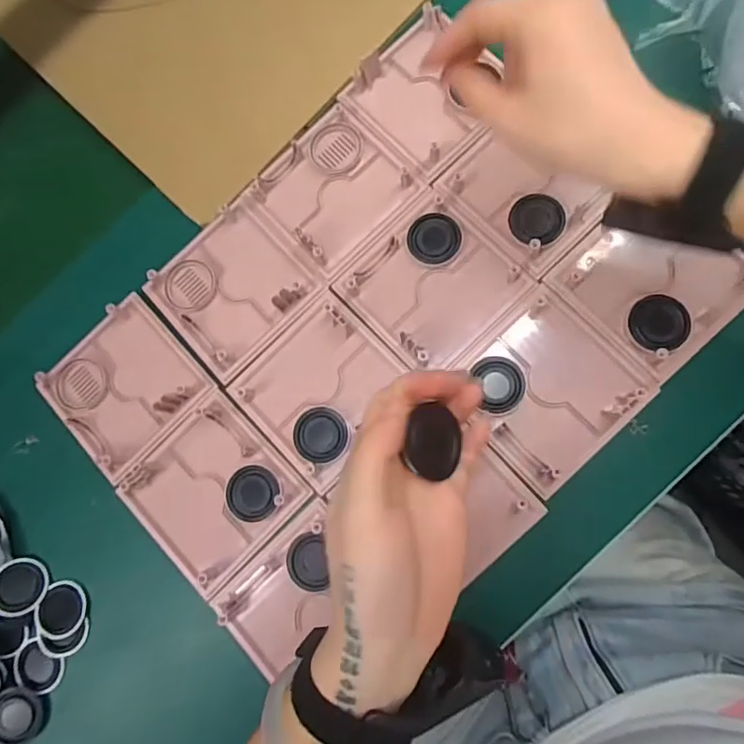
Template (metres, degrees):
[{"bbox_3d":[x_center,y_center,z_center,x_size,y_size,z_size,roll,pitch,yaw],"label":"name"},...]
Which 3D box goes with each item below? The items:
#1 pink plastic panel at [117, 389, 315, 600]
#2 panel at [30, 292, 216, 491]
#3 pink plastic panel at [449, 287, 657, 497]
[{"bbox_3d":[-0.115,0.087,0.392,0.108,0.011,0.106,-45,78,0],"label":"pink plastic panel"},{"bbox_3d":[-0.190,0.009,0.414,0.104,0.022,0.105,-44,78,0],"label":"panel"},{"bbox_3d":[0.119,0.010,0.371,0.107,0.013,0.107,-43,78,0],"label":"pink plastic panel"}]

